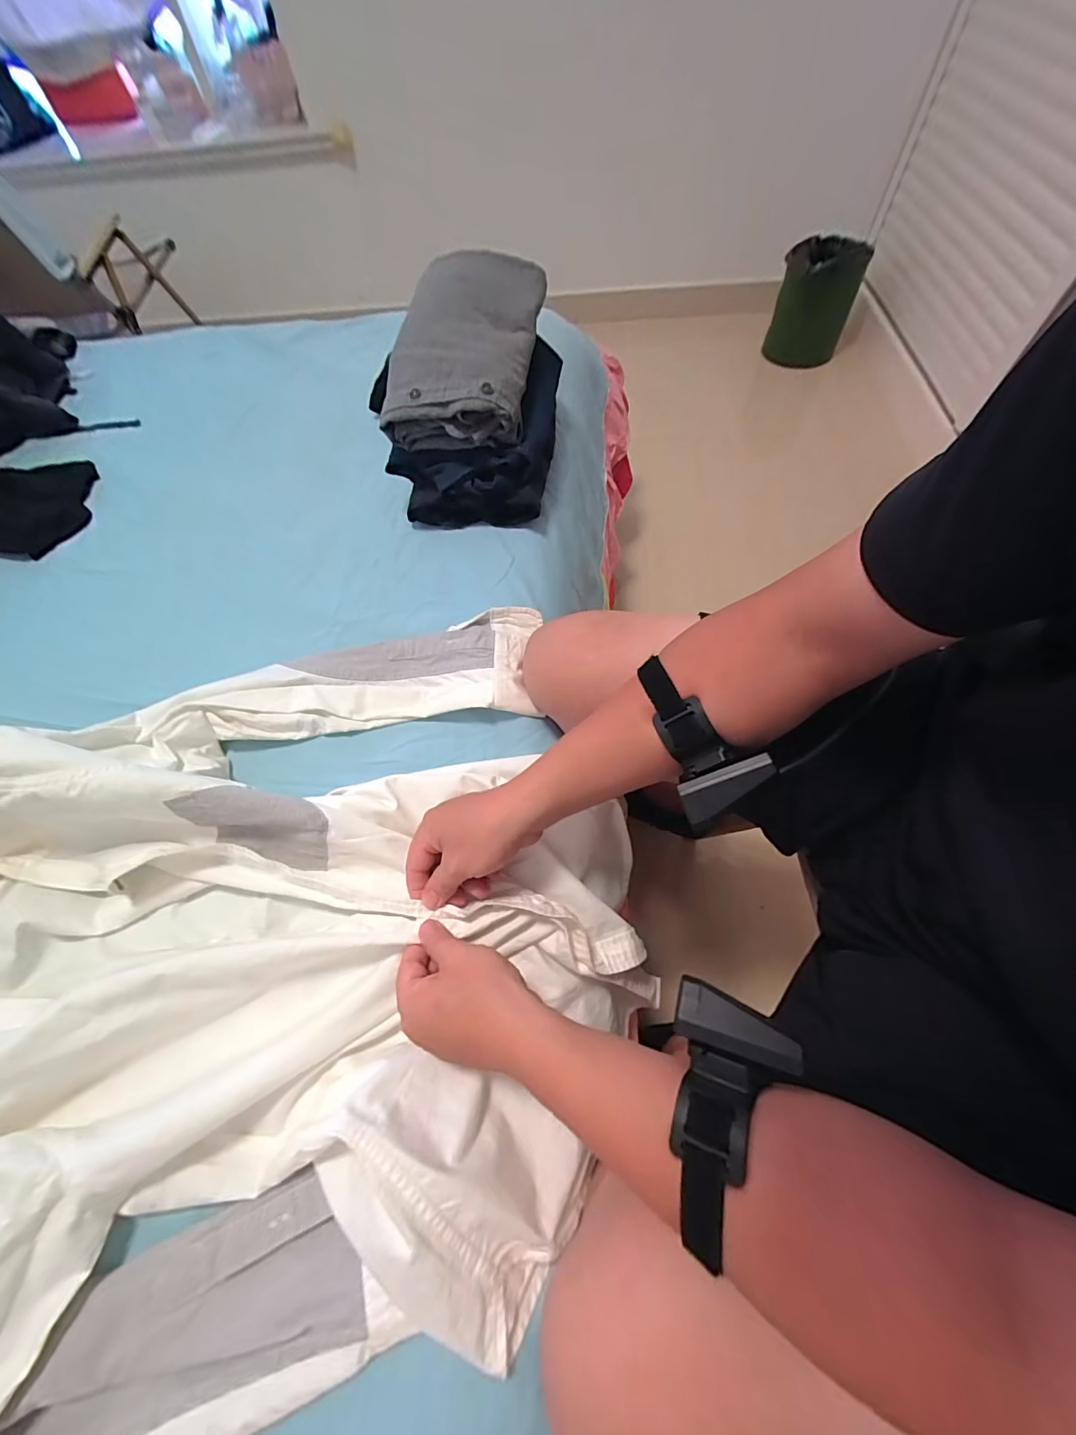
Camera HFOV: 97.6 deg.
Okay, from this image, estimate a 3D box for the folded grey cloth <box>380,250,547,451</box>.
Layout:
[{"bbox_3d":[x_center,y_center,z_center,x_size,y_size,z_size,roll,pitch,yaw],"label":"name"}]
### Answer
[{"bbox_3d":[-0.089,-0.450,0.571,0.164,0.078,0.247,8,79,-5],"label":"folded grey cloth"}]

